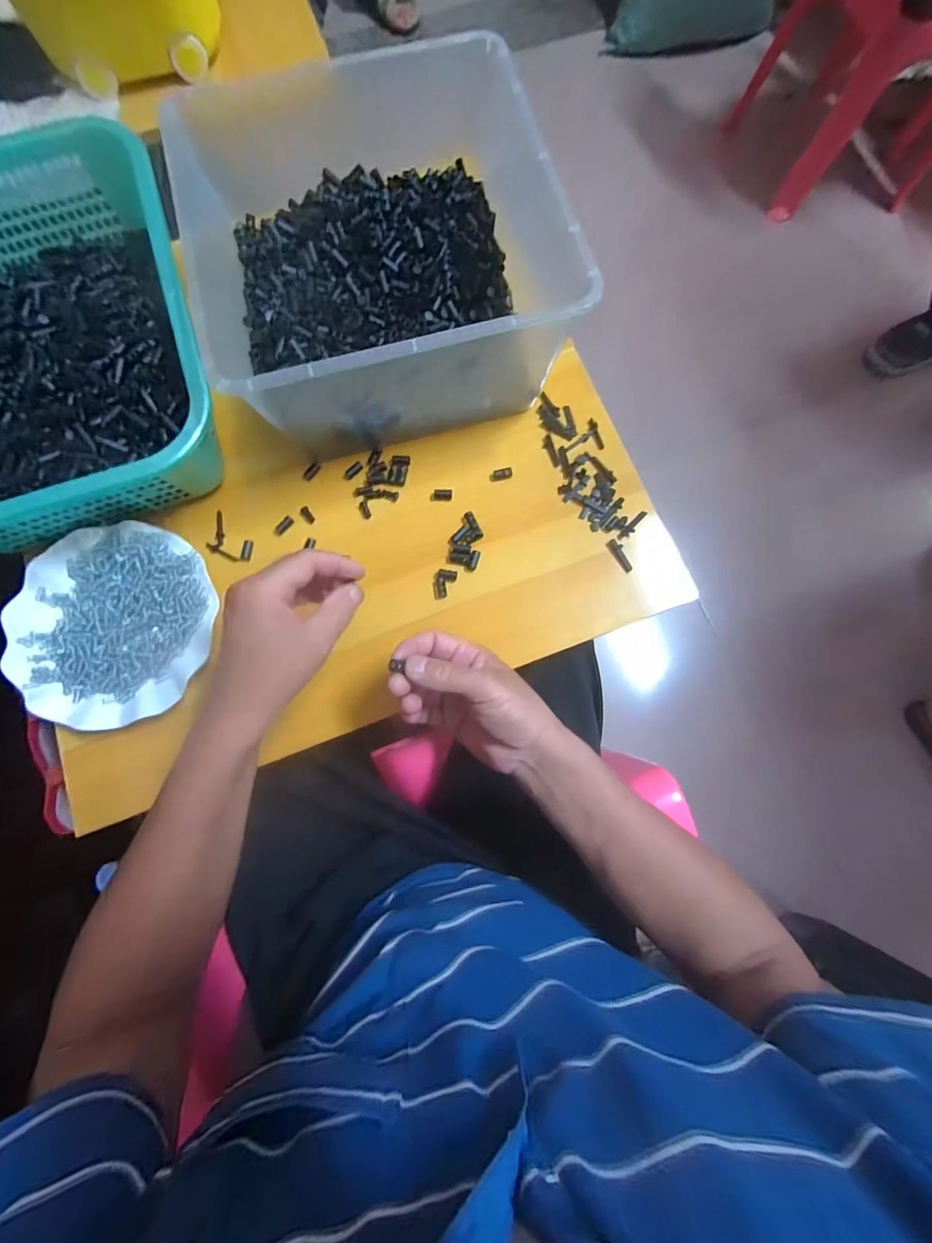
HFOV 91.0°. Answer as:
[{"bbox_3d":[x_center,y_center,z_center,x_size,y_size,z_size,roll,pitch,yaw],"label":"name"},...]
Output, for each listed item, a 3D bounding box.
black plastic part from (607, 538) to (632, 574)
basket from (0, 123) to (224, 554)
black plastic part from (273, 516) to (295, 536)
[{"bbox_3d":[0.150,-0.064,0.444,0.012,0.008,0.035,-35,80,-7],"label":"black plastic part"},{"bbox_3d":[-0.397,-0.264,0.431,0.294,0.088,0.381,-17,78,-4],"label":"basket"},{"bbox_3d":[-0.180,-0.094,0.451,0.011,0.004,0.023,39,80,8],"label":"black plastic part"}]

